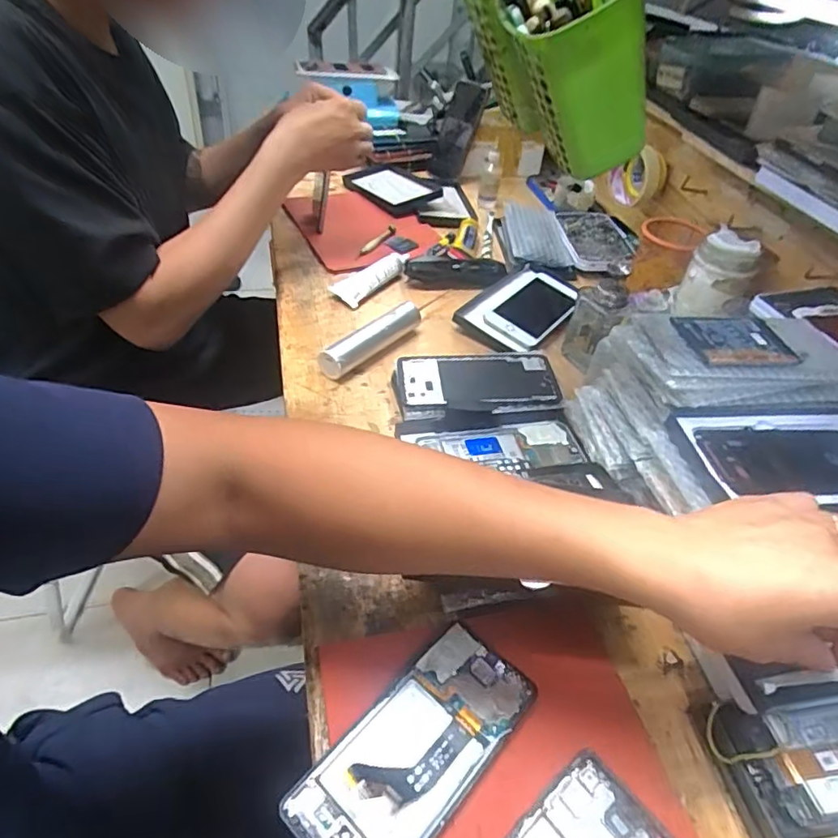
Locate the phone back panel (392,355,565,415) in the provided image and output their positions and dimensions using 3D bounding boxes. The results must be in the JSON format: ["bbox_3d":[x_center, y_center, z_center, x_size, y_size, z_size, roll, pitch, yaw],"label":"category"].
[{"bbox_3d":[0.062,-0.040,0.587,0.162,0.012,0.084,-4,47,-9],"label":"phone back panel"}]

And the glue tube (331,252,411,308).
[{"bbox_3d":[-0.065,-0.190,0.749,0.050,0.024,0.111,34,50,26],"label":"glue tube"}]

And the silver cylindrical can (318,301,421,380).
[{"bbox_3d":[-0.049,-0.094,0.643,0.026,0.034,0.154,34,49,26],"label":"silver cylindrical can"}]

